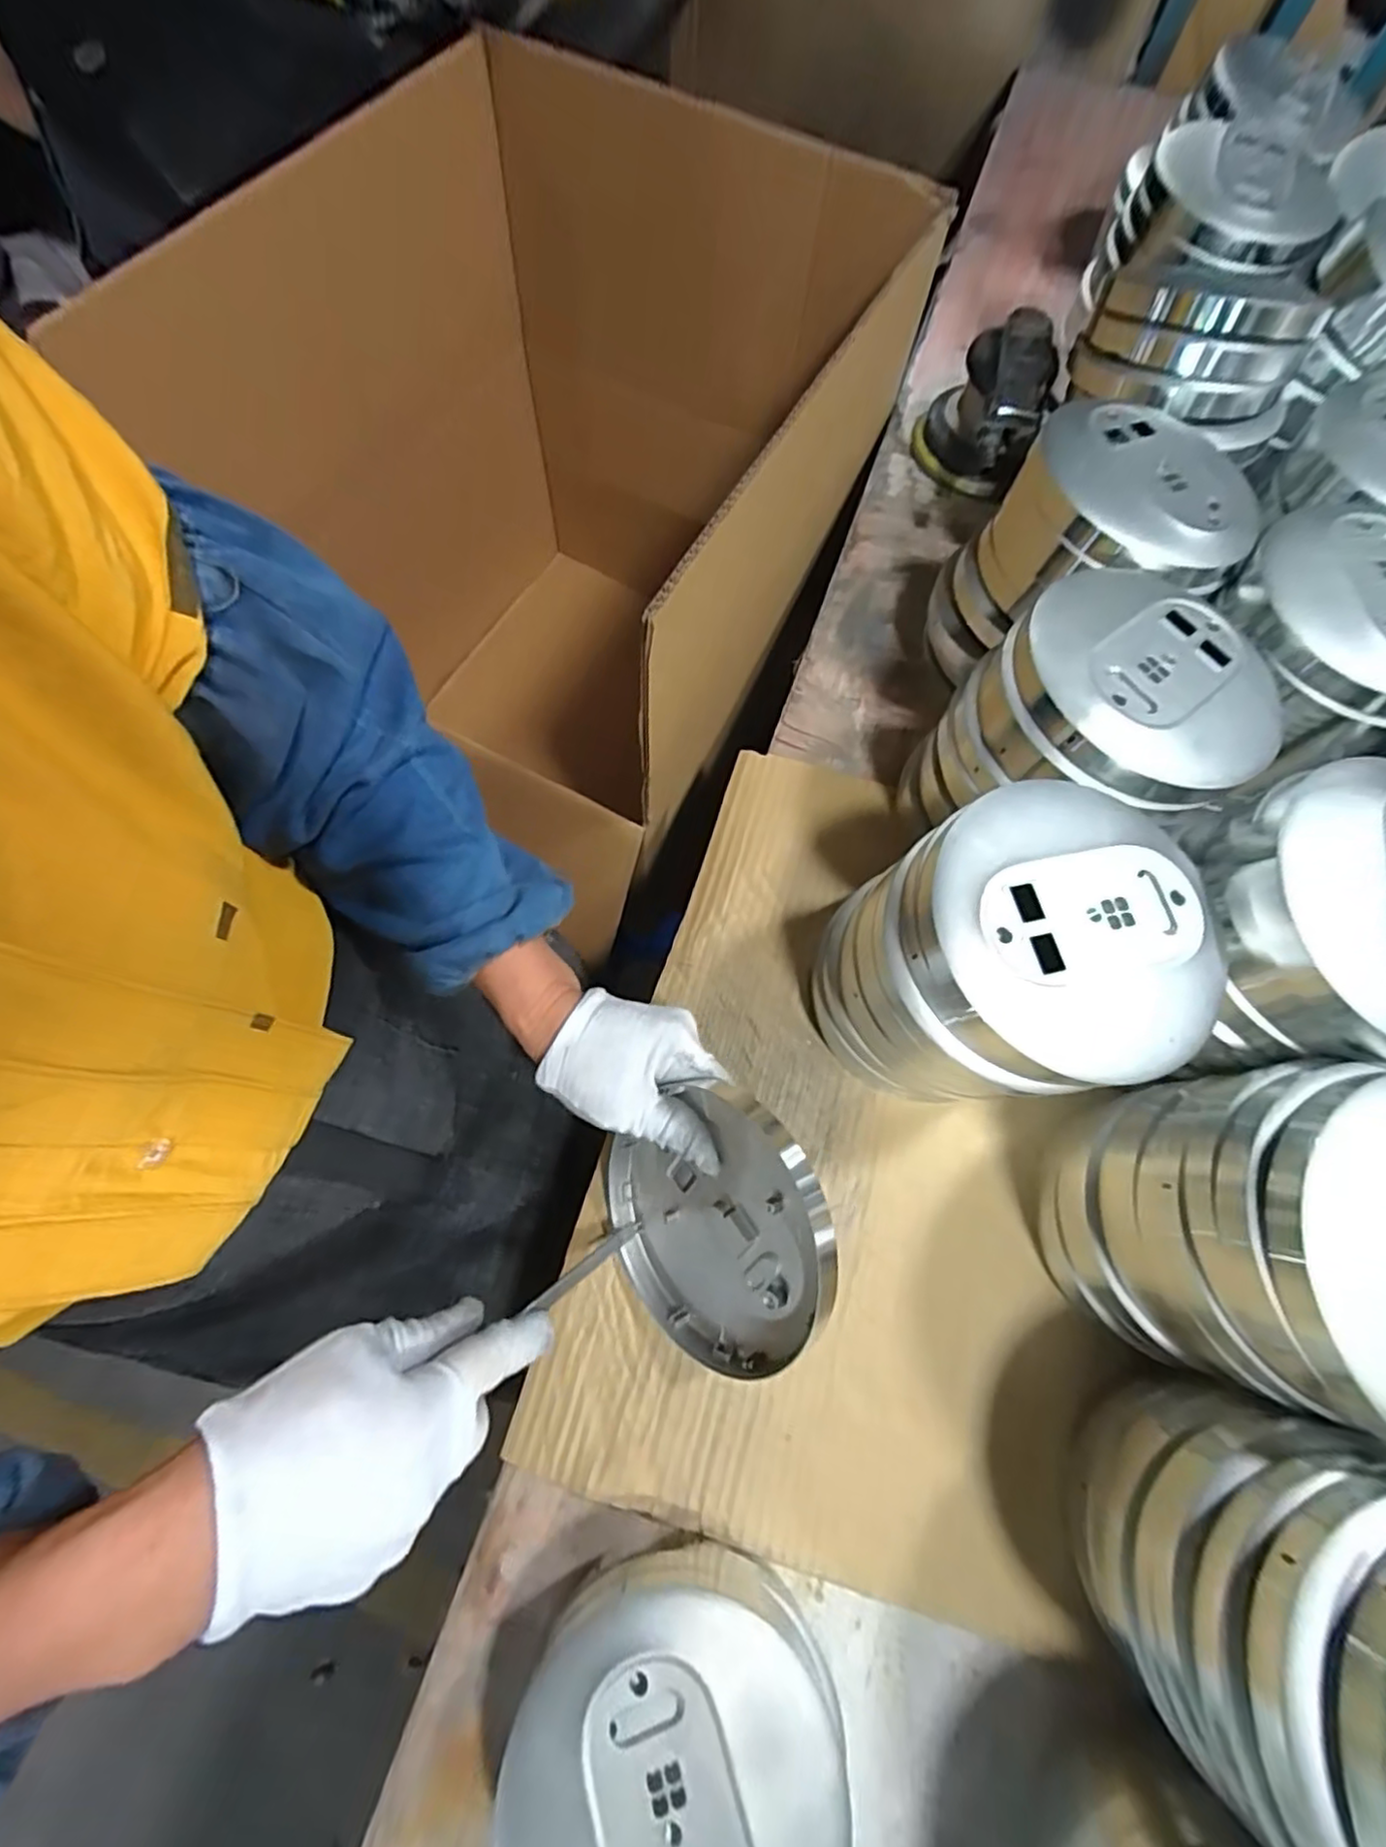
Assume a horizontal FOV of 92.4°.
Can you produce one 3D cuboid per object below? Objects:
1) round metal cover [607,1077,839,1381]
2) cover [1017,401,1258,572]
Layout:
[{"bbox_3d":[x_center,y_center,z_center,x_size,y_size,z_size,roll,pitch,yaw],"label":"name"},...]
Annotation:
[{"bbox_3d":[0.009,0.150,0.334,0.017,0.132,0.133,-3,79,-49],"label":"round metal cover"},{"bbox_3d":[0.264,-0.254,0.387,0.118,0.025,0.124,0,71,-1],"label":"cover"}]

